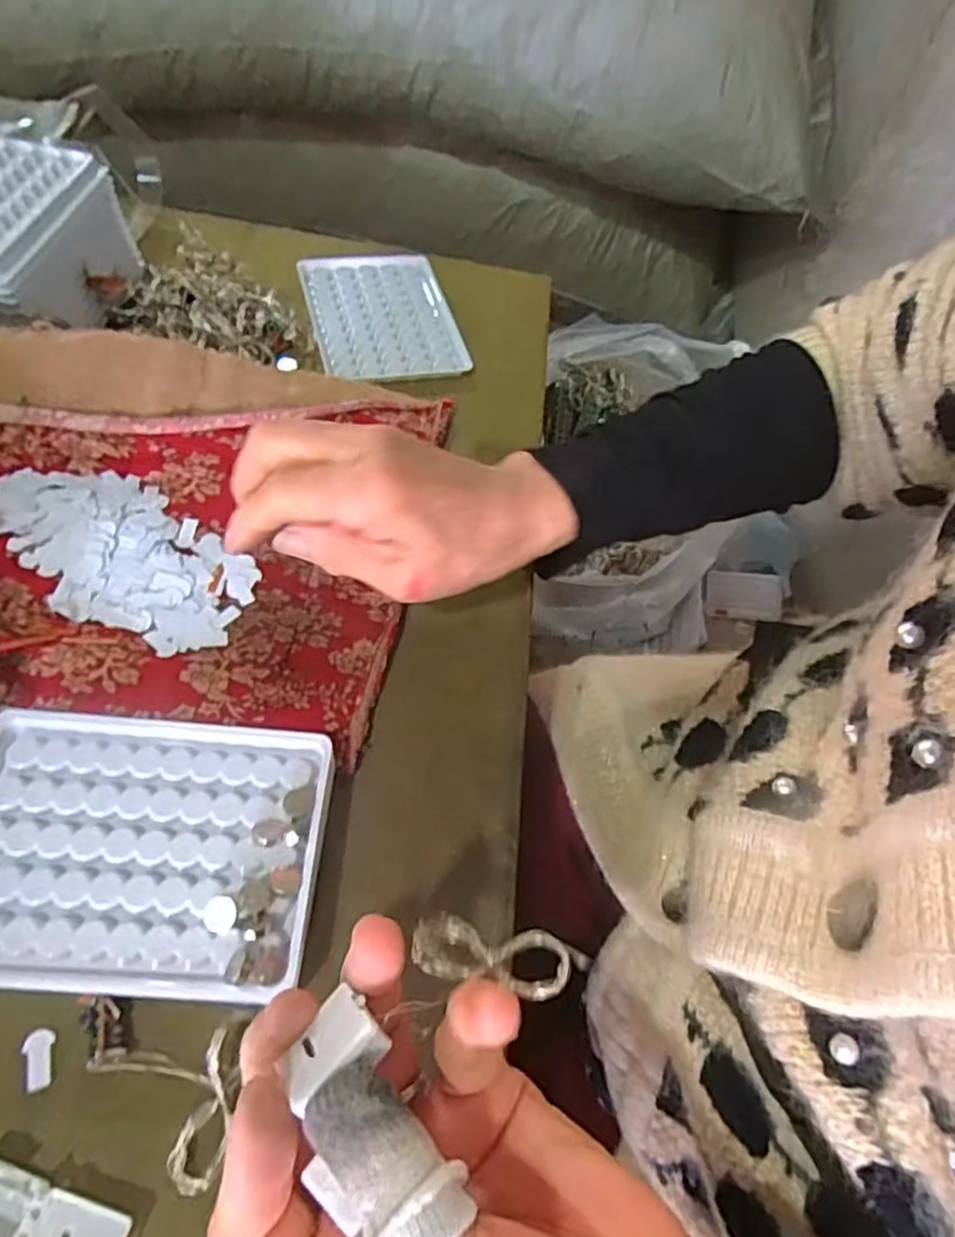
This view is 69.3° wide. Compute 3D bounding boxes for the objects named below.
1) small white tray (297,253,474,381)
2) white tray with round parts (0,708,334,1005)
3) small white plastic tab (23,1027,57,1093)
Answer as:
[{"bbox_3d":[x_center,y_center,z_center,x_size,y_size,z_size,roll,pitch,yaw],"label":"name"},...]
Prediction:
[{"bbox_3d":[-0.065,-0.208,0.473,0.095,0.015,0.125,-12,61,-16],"label":"small white tray"},{"bbox_3d":[-0.125,0.082,0.254,0.129,0.012,0.095,6,58,-5],"label":"white tray with round parts"},{"bbox_3d":[-0.148,0.149,0.233,0.009,0.004,0.018,-16,62,-18],"label":"small white plastic tab"}]

